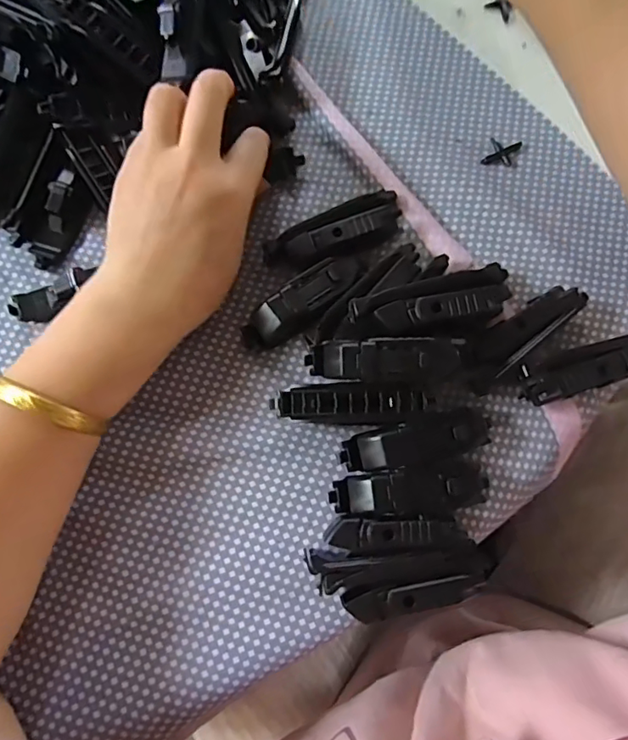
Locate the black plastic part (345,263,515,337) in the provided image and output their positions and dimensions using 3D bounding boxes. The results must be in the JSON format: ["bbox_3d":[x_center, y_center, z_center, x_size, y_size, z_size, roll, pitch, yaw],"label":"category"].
[{"bbox_3d":[0.057,-0.028,0.262,0.076,0.023,0.026,-13,78,-5],"label":"black plastic part"}]

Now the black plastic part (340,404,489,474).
[{"bbox_3d":[0.055,0.036,0.268,0.081,0.024,0.022,-14,78,-5],"label":"black plastic part"}]

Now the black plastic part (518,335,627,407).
[{"bbox_3d":[0.146,-0.002,0.280,0.076,0.019,0.024,-19,78,-6],"label":"black plastic part"}]

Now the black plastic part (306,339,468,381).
[{"bbox_3d":[0.033,-0.004,0.255,0.075,0.015,0.019,-2,77,10],"label":"black plastic part"}]

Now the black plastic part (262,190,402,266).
[{"bbox_3d":[0.014,-0.073,0.293,0.081,0.022,0.029,-26,79,-7],"label":"black plastic part"}]

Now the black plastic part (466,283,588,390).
[{"bbox_3d":[0.110,-0.021,0.280,0.073,0.017,0.024,-37,81,-9],"label":"black plastic part"}]

